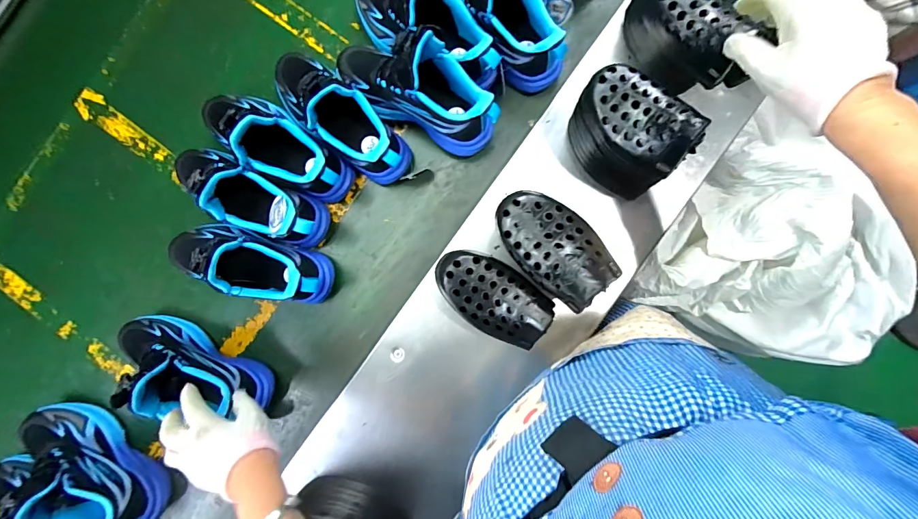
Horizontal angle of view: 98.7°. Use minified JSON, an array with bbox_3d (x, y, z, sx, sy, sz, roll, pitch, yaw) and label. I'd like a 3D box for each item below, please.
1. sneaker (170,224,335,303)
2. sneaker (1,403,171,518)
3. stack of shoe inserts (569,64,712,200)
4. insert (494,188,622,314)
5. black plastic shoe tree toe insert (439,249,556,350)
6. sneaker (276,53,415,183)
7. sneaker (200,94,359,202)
[{"bbox_3d":[-0.300,-0.003,0.538,0.232,0.139,0.093,16,90,1],"label":"sneaker"},{"bbox_3d":[-0.537,0.300,0.546,0.233,0.114,0.091,44,91,3],"label":"sneaker"},{"bbox_3d":[0.205,-0.154,0.482,0.076,0.148,0.140,-29,87,2],"label":"stack of shoe inserts"},{"bbox_3d":[0.102,-0.019,0.414,0.084,0.048,0.135,-37,89,0],"label":"insert"},{"bbox_3d":[0.037,0.042,0.467,0.152,0.045,0.083,33,90,1],"label":"black plastic shoe tree toe insert"},{"bbox_3d":[-0.171,-0.203,0.536,0.238,0.142,0.083,40,91,4],"label":"sneaker"},{"bbox_3d":[-0.265,-0.168,0.538,0.231,0.148,0.084,35,91,4],"label":"sneaker"}]

